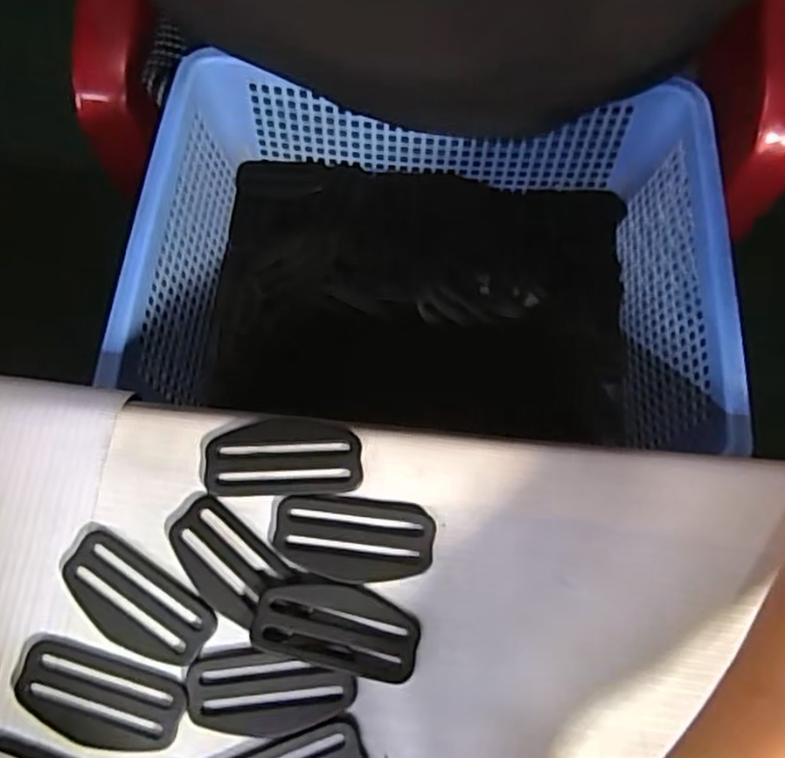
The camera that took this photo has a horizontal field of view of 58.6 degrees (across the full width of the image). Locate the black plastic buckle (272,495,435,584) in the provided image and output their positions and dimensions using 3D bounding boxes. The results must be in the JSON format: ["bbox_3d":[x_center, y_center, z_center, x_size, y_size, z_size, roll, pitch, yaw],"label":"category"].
[{"bbox_3d":[-0.015,0.060,0.262,0.058,0.004,0.030,6,77,2],"label":"black plastic buckle"}]

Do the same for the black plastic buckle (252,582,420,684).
[{"bbox_3d":[-0.020,0.090,0.254,0.059,0.006,0.028,13,77,3],"label":"black plastic buckle"}]

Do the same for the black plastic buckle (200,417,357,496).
[{"bbox_3d":[-0.042,0.030,0.271,0.059,0.004,0.030,-1,77,0],"label":"black plastic buckle"}]

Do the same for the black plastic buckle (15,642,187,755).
[{"bbox_3d":[-0.106,0.115,0.250,0.060,0.004,0.029,18,78,4],"label":"black plastic buckle"}]

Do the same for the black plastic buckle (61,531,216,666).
[{"bbox_3d":[-0.096,0.083,0.258,0.061,0.004,0.029,36,80,8],"label":"black plastic buckle"}]

